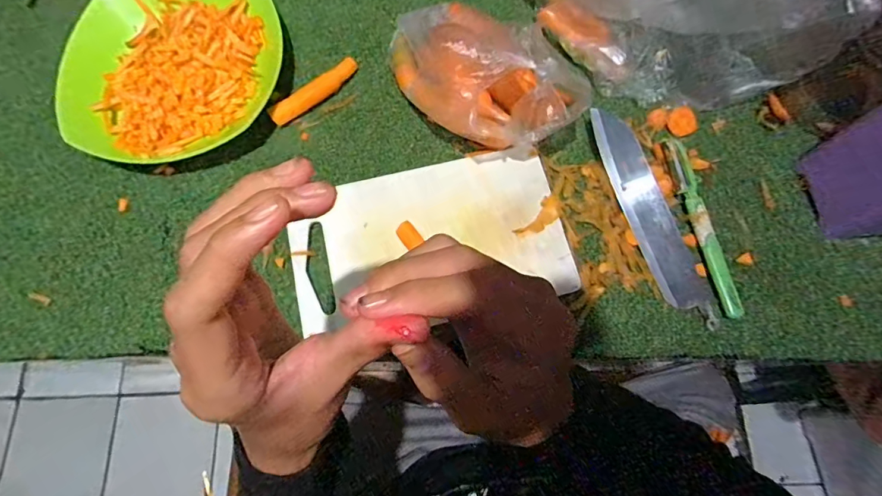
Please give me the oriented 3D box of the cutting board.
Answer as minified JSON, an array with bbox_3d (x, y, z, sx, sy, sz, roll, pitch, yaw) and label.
[{"bbox_3d":[-0.011,-0.010,0.404,0.239,0.008,0.135,-12,74,-5],"label":"cutting board"}]

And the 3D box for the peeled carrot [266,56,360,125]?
[{"bbox_3d":[-0.127,-0.159,0.454,0.102,0.014,0.019,-39,78,-11],"label":"peeled carrot"}]

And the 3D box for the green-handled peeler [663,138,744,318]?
[{"bbox_3d":[0.239,-0.022,0.408,0.025,0.008,0.168,-8,74,-3],"label":"green-handled peeler"}]

